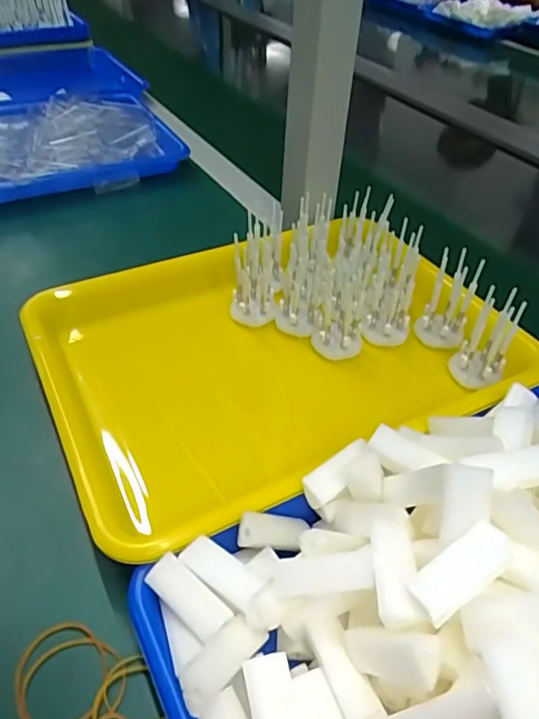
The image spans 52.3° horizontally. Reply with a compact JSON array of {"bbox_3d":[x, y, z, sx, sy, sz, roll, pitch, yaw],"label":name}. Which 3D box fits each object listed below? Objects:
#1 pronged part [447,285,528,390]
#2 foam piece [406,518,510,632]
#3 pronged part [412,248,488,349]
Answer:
[{"bbox_3d":[0.156,-0.013,0.391,0.034,0.074,0.016,28,26,23],"label":"pronged part"},{"bbox_3d":[0.081,0.088,0.230,0.047,0.007,0.020,-34,54,-15],"label":"foam piece"},{"bbox_3d":[0.139,-0.046,0.426,0.035,0.075,0.017,20,25,17],"label":"pronged part"}]

